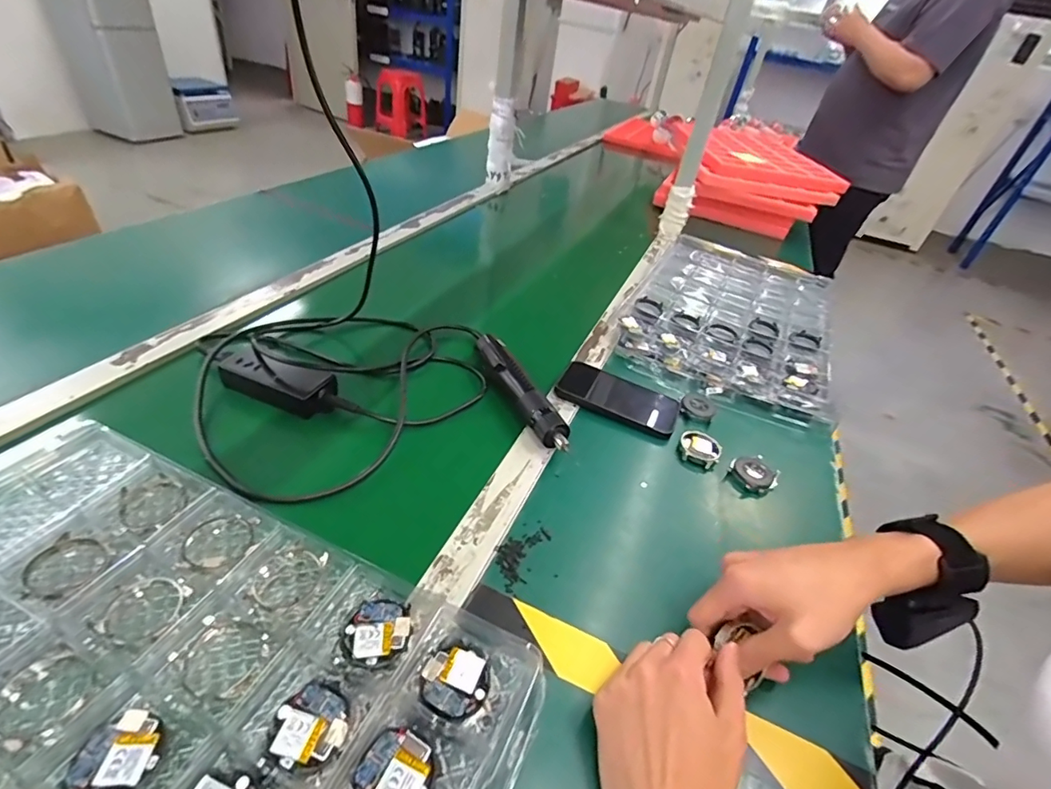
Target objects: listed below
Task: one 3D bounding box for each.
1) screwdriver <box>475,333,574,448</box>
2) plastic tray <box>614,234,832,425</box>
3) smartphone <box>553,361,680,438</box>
[{"bbox_3d":[-0.010,-0.008,0.582,0.032,0.035,0.215,-11,43,-25],"label":"screwdriver"},{"bbox_3d":[0.346,-0.155,0.819,0.289,0.024,0.504,23,40,15],"label":"plastic tray"},{"bbox_3d":[0.116,0.003,0.615,0.145,0.011,0.083,26,40,14],"label":"smartphone"}]

